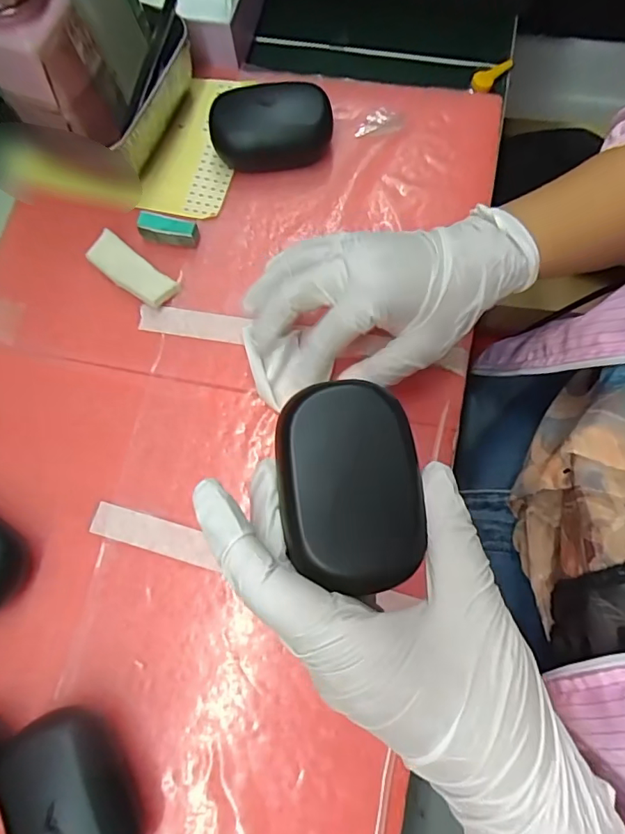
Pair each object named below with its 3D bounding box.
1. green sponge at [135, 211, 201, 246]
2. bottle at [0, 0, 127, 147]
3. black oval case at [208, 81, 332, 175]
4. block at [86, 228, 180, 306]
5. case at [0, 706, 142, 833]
[{"bbox_3d":[-0.100,-0.131,0.342,0.040,0.017,0.013,7,76,4],"label":"green sponge"},{"bbox_3d":[-0.162,-0.217,0.291,0.053,0.104,0.053,17,76,8],"label":"bottle"},{"bbox_3d":[-0.029,-0.206,0.350,0.082,0.035,0.046,-3,75,1],"label":"black oval case"},{"bbox_3d":[-0.125,-0.101,0.339,0.070,0.009,0.025,37,80,11],"label":"block"},{"bbox_3d":[-0.121,0.193,0.246,0.051,0.041,0.084,-35,77,-7],"label":"case"}]

